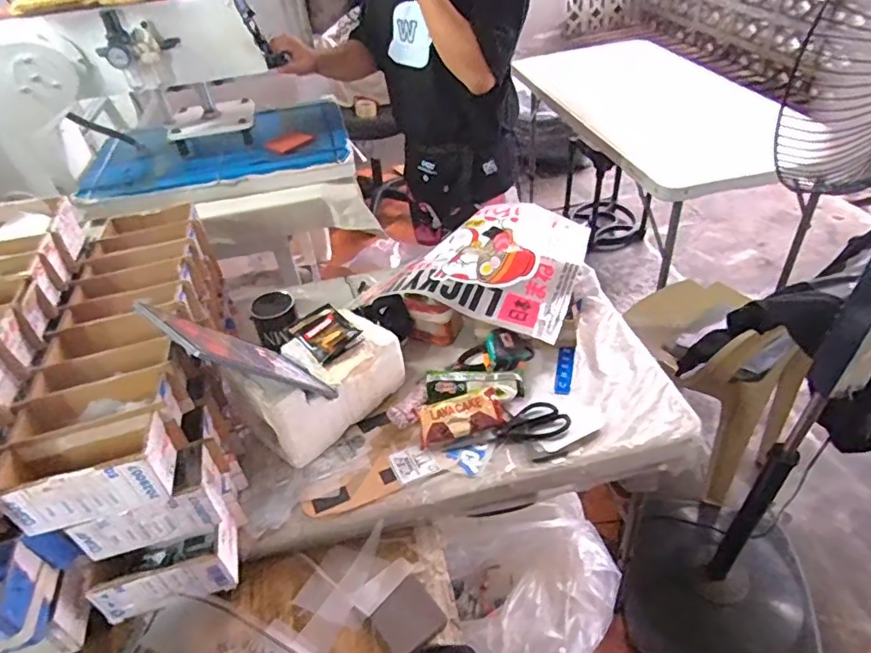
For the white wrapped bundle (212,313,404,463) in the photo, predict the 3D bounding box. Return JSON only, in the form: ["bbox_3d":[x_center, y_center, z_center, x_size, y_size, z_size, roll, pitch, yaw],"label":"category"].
[{"bbox_3d":[-0.180,0.080,0.892,0.150,0.145,0.233,28,51,34],"label":"white wrapped bundle"}]

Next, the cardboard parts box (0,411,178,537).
[{"bbox_3d":[-0.378,0.159,0.622,0.159,0.072,0.079,-13,41,-7],"label":"cardboard parts box"}]

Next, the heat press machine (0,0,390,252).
[{"bbox_3d":[-0.559,-0.501,1.281,0.789,0.464,0.494,-2,41,6],"label":"heat press machine"}]

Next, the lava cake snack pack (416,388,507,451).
[{"bbox_3d":[0.039,0.141,0.878,0.131,0.035,0.062,-13,41,-8],"label":"lava cake snack pack"}]

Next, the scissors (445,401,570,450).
[{"bbox_3d":[0.116,0.163,0.858,0.179,0.012,0.071,-22,43,-17],"label":"scissors"}]

